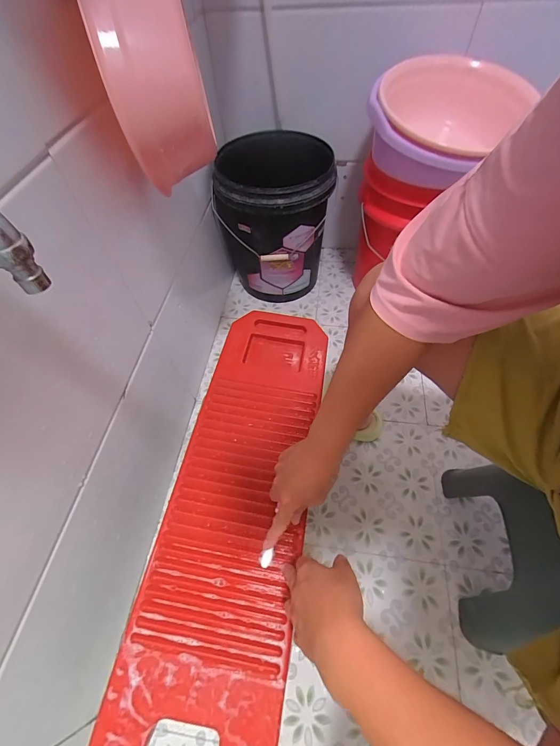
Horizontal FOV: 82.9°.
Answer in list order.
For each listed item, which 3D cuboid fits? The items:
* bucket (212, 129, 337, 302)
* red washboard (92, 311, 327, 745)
[{"bbox_3d":[-0.019,-0.438,0.967,0.314,0.383,0.314,-1,57,1],"label":"bucket"},{"bbox_3d":[-0.052,0.146,0.489,0.194,0.030,0.632,8,58,6],"label":"red washboard"}]

